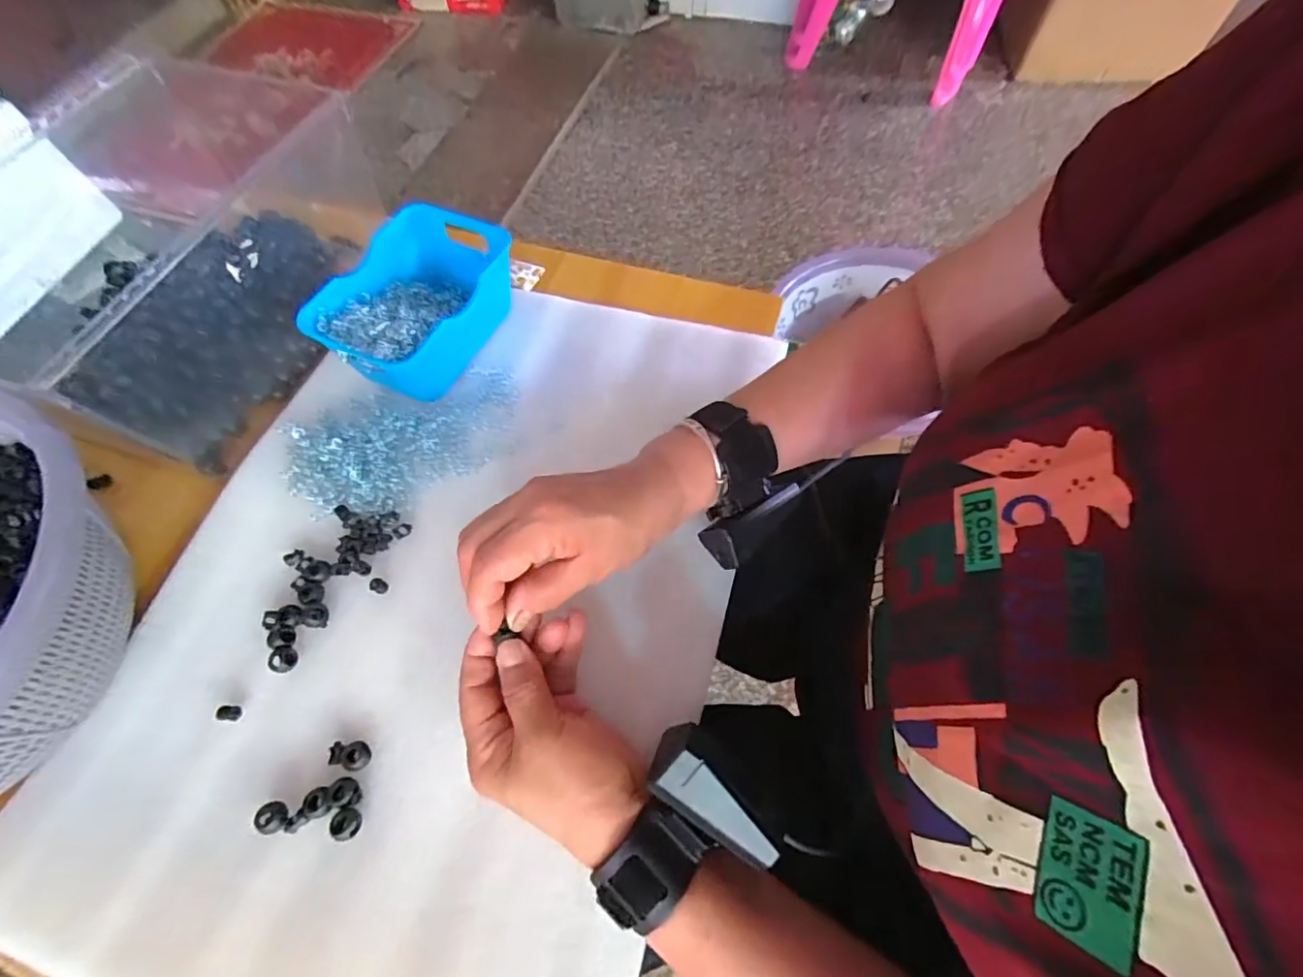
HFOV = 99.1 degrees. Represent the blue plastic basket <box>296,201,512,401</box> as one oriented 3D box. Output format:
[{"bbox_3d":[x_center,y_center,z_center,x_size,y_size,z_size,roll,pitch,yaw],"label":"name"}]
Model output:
[{"bbox_3d":[-0.183,-0.146,0.447,0.121,0.061,0.154,24,66,14],"label":"blue plastic basket"}]

